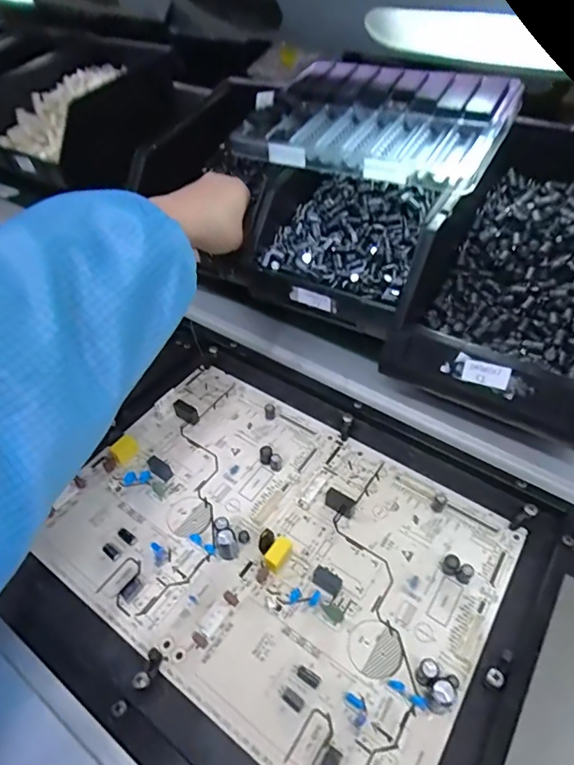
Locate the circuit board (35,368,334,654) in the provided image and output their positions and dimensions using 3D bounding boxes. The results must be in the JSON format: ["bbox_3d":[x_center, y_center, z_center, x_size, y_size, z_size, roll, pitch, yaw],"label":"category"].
[{"bbox_3d":[-0.073,0.070,0.350,0.137,0.016,0.196,27,53,26],"label":"circuit board"}]

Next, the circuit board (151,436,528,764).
[{"bbox_3d":[0.041,0.127,0.291,0.148,0.017,0.195,27,53,26],"label":"circuit board"}]

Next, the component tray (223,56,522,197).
[{"bbox_3d":[0.083,-0.236,0.428,0.210,0.040,0.172,22,51,22],"label":"component tray"}]

